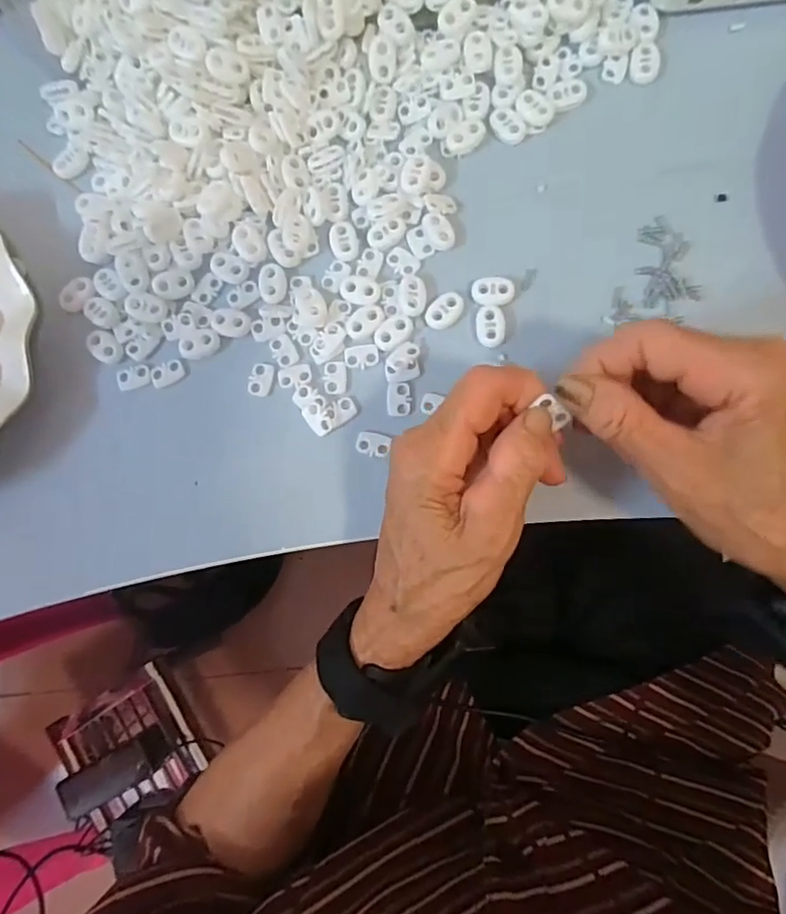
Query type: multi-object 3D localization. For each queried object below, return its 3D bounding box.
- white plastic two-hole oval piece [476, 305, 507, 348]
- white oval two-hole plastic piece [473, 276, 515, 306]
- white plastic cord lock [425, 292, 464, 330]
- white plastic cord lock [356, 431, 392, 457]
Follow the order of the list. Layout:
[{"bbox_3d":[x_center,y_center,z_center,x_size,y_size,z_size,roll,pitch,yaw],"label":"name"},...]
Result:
[{"bbox_3d":[0.052,-0.068,0.290,0.016,0.004,0.021,0,84,5],"label":"white plastic two-hole oval piece"},{"bbox_3d":[0.053,-0.088,0.293,0.021,0.005,0.017,0,84,6],"label":"white oval two-hole plastic piece"},{"bbox_3d":[0.027,-0.078,0.292,0.022,0.004,0.015,-43,82,0],"label":"white plastic cord lock"},{"bbox_3d":[-0.010,-0.007,0.290,0.018,0.004,0.012,10,85,6],"label":"white plastic cord lock"}]

